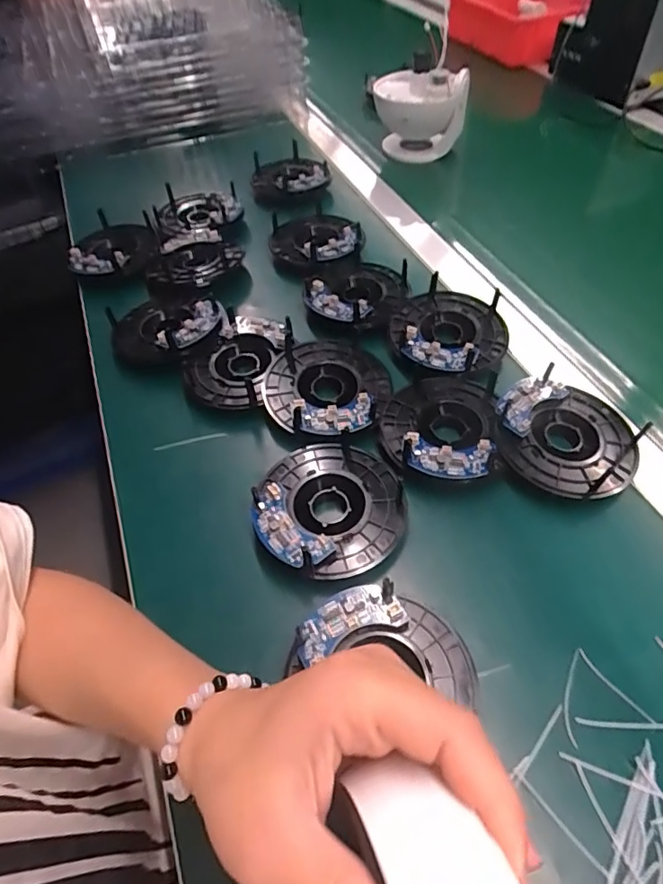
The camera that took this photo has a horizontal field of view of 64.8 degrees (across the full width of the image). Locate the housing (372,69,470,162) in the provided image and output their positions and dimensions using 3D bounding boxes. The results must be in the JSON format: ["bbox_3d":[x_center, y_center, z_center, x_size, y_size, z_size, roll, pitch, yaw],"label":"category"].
[{"bbox_3d":[0.123,-0.457,0.726,0.119,0.107,0.103,5,54,8],"label":"housing"}]

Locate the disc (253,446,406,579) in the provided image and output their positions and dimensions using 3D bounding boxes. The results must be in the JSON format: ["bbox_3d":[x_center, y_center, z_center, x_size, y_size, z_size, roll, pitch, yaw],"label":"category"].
[{"bbox_3d":[-0.001,0.042,0.353,0.097,0.022,0.099,-2,53,3],"label":"disc"}]

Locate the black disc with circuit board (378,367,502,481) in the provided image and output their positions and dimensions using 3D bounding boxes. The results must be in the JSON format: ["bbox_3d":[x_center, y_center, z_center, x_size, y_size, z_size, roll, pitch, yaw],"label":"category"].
[{"bbox_3d":[0.081,-0.016,0.389,0.085,0.019,0.100,4,54,7],"label":"black disc with circuit board"}]

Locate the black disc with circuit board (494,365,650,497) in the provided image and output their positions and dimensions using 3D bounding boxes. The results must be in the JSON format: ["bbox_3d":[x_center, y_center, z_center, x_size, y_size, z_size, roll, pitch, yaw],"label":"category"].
[{"bbox_3d":[0.171,-0.008,0.378,0.098,0.025,0.098,-2,53,3],"label":"black disc with circuit board"}]

